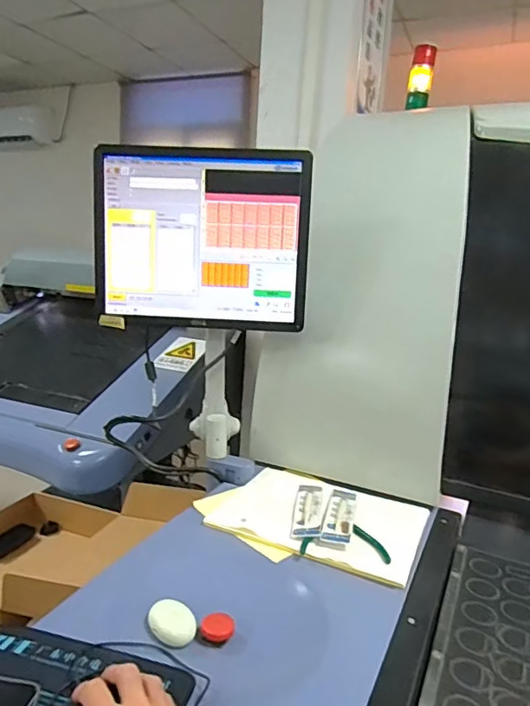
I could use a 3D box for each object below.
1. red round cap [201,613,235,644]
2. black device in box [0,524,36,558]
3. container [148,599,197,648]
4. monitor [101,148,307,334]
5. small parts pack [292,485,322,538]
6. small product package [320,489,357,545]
[{"bbox_3d":[-0.057,0.328,0.613,0.038,0.010,0.038,4,12,-1],"label":"red round cap"},{"bbox_3d":[-0.598,0.445,1.181,0.043,0.032,0.153,8,12,19],"label":"black device in box"},{"bbox_3d":[-0.110,0.323,0.613,0.049,0.015,0.063,-6,15,-41],"label":"container"},{"bbox_3d":[-0.111,-0.203,0.916,0.374,0.292,0.052,5,12,3],"label":"monitor"},{"bbox_3d":[0.072,0.254,0.842,0.043,0.014,0.174,5,12,6],"label":"small parts pack"},{"bbox_3d":[0.122,0.260,0.830,0.044,0.017,0.174,7,12,13],"label":"small product package"}]

